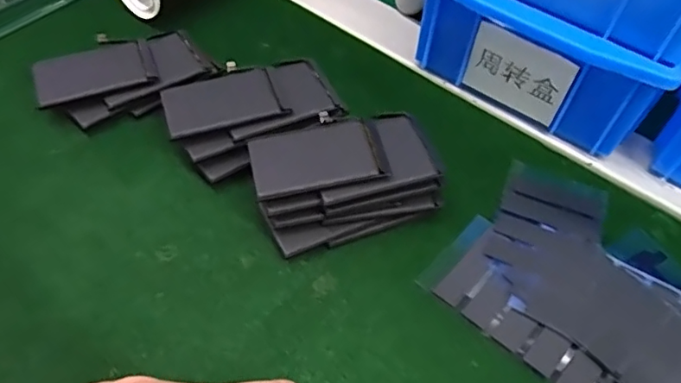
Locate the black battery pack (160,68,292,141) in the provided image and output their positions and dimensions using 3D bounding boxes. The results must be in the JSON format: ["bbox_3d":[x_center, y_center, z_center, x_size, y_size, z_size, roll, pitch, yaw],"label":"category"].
[{"bbox_3d":[-0.059,-0.044,0.277,0.054,0.004,0.034,-15,56,-12],"label":"black battery pack"}]

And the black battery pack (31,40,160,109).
[{"bbox_3d":[-0.128,-0.063,0.294,0.059,0.004,0.034,-17,59,-16],"label":"black battery pack"}]

